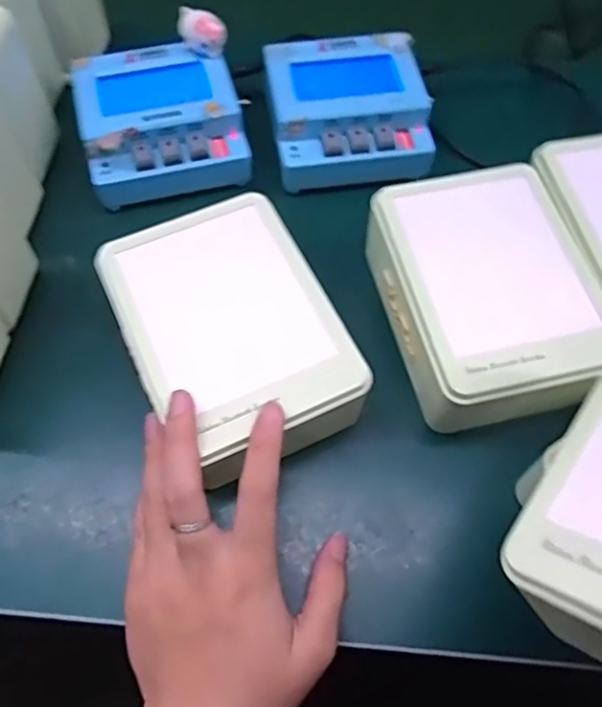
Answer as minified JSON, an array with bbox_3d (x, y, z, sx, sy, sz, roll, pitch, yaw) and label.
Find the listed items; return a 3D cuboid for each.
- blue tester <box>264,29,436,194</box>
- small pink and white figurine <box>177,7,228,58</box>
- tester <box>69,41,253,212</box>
[{"bbox_3d":[0.032,-0.165,0.428,0.103,0.044,0.104,-7,62,-6],"label":"blue tester"},{"bbox_3d":[-0.065,-0.213,0.413,0.030,0.026,0.018,-8,62,-6],"label":"small pink and white figurine"},{"bbox_3d":[-0.095,-0.156,0.418,0.106,0.045,0.099,-14,63,-9],"label":"tester"}]

